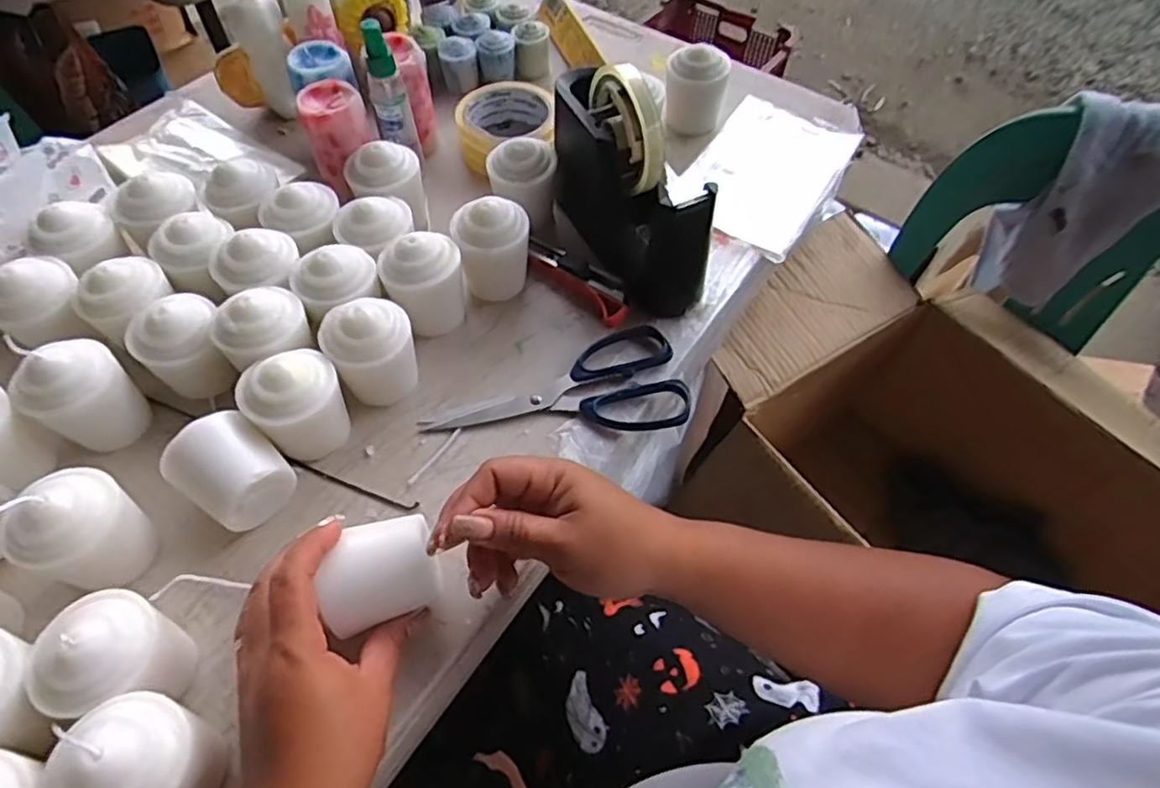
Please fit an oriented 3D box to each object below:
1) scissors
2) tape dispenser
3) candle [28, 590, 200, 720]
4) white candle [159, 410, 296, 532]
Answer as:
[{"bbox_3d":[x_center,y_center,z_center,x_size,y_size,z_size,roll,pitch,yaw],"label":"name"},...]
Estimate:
[{"bbox_3d":[-0.018,-0.003,0.453,0.182,0.013,0.080,-9,58,-7],"label":"scissors"},{"bbox_3d":[0.037,-0.164,0.486,0.063,0.129,0.177,-21,60,-15],"label":"tape dispenser"},{"bbox_3d":[-0.236,0.131,0.324,0.052,0.063,0.053,-14,59,-10],"label":"candle"},{"bbox_3d":[-0.209,0.049,0.391,0.067,0.042,0.054,35,63,19],"label":"white candle"}]

